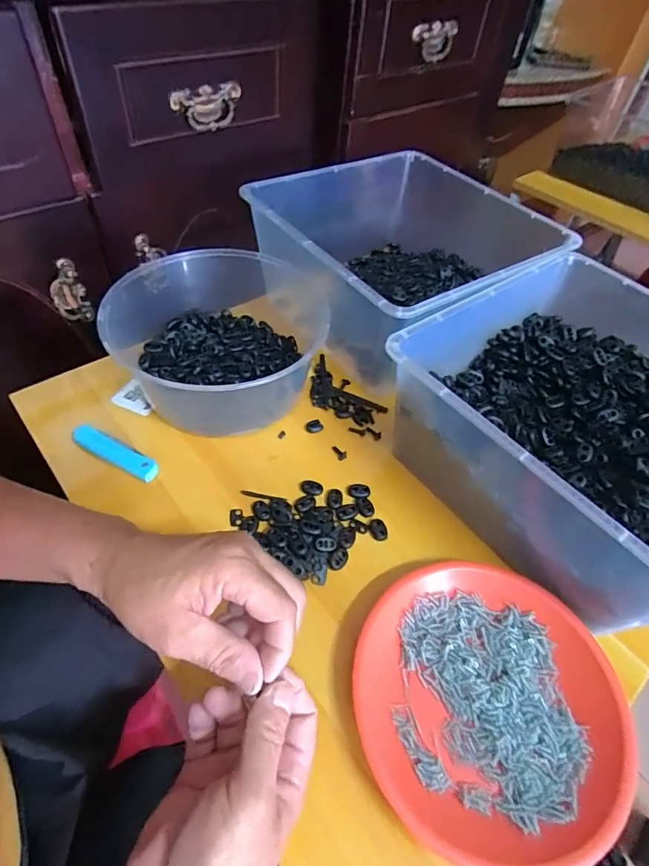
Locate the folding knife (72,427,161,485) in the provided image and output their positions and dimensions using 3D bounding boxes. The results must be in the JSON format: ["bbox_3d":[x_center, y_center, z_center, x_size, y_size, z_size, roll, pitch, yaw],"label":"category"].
[{"bbox_3d":[-0.209,0.019,0.467,0.098,0.013,0.022,26,53,15],"label":"folding knife"}]

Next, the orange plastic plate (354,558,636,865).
[{"bbox_3d":[0.120,0.194,0.348,0.184,0.025,0.193,3,50,-4],"label":"orange plastic plate"}]

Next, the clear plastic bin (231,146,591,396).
[{"bbox_3d":[0.099,-0.219,0.598,0.313,0.139,0.304,-28,59,-26],"label":"clear plastic bin"}]

